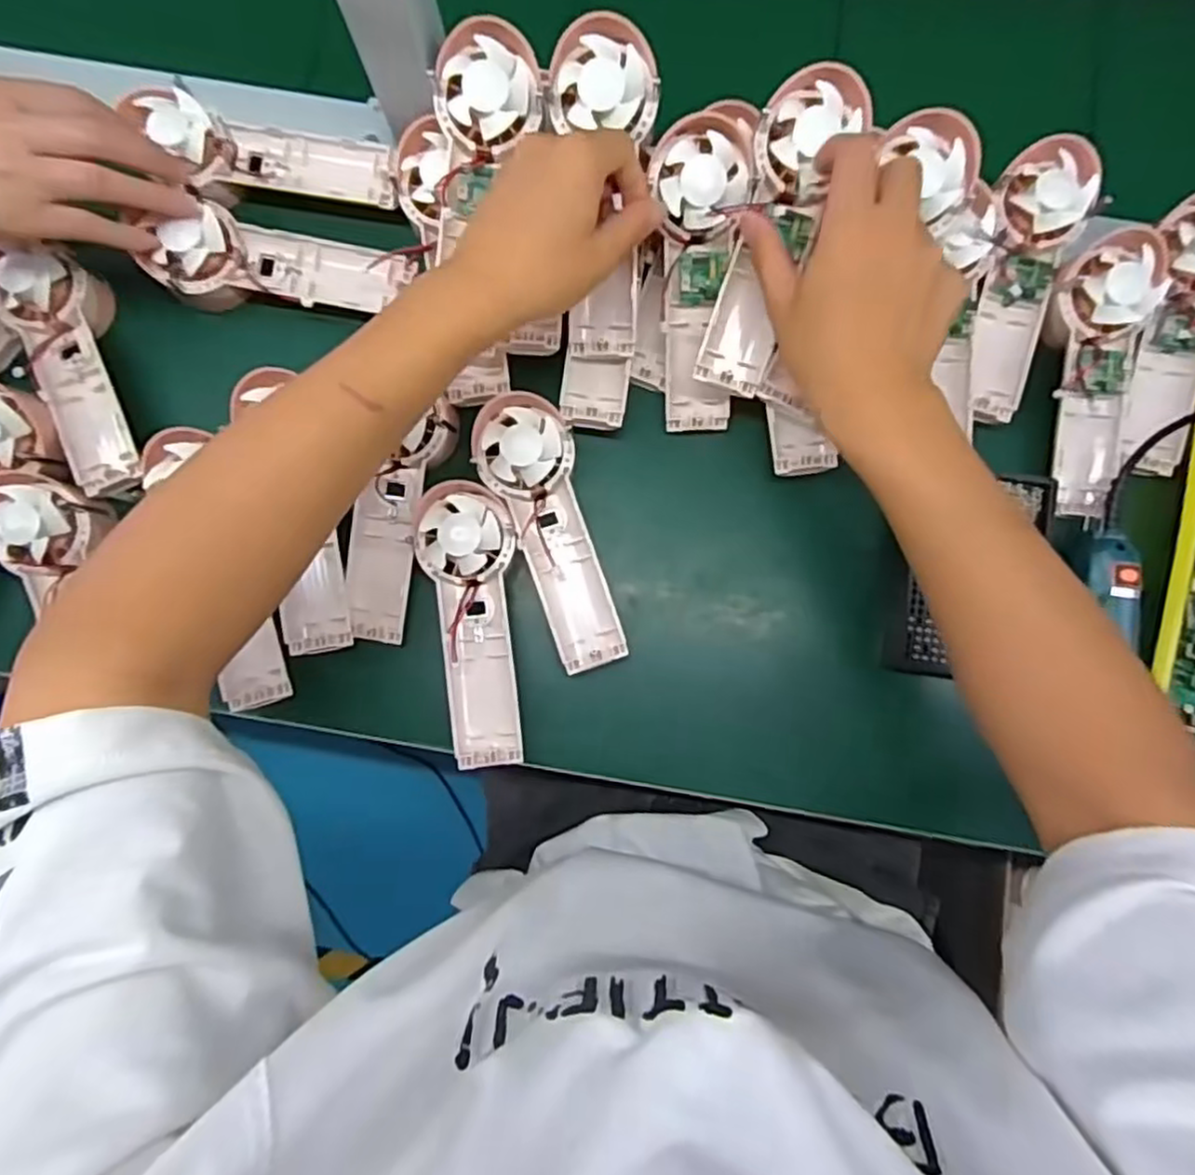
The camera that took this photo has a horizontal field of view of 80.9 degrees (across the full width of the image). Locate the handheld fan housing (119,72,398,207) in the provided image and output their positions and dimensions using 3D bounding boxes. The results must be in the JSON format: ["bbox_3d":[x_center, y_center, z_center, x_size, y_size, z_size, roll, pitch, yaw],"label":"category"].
[{"bbox_3d":[-0.217,-0.290,0.465,0.169,0.034,0.050,10,85,1],"label":"handheld fan housing"}]

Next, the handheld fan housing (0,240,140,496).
[{"bbox_3d":[-0.344,-0.146,0.462,0.062,0.040,0.172,-24,86,-2],"label":"handheld fan housing"}]

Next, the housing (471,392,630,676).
[{"bbox_3d":[-0.026,-0.036,0.445,0.058,0.027,0.176,-23,86,-1],"label":"housing"}]

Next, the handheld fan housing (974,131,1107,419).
[{"bbox_3d":[0.280,-0.197,0.457,0.057,0.039,0.177,12,86,1],"label":"handheld fan housing"}]

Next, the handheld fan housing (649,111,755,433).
[{"bbox_3d":[0.063,-0.187,0.436,0.053,0.027,0.176,0,117,0],"label":"handheld fan housing"}]

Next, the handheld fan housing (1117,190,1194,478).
[{"bbox_3d":[0.383,-0.165,0.459,0.050,0.027,0.176,10,100,1],"label":"handheld fan housing"}]

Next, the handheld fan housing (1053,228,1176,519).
[{"bbox_3d":[0.330,-0.136,0.456,0.059,0.032,0.175,2,101,1],"label":"handheld fan housing"}]

